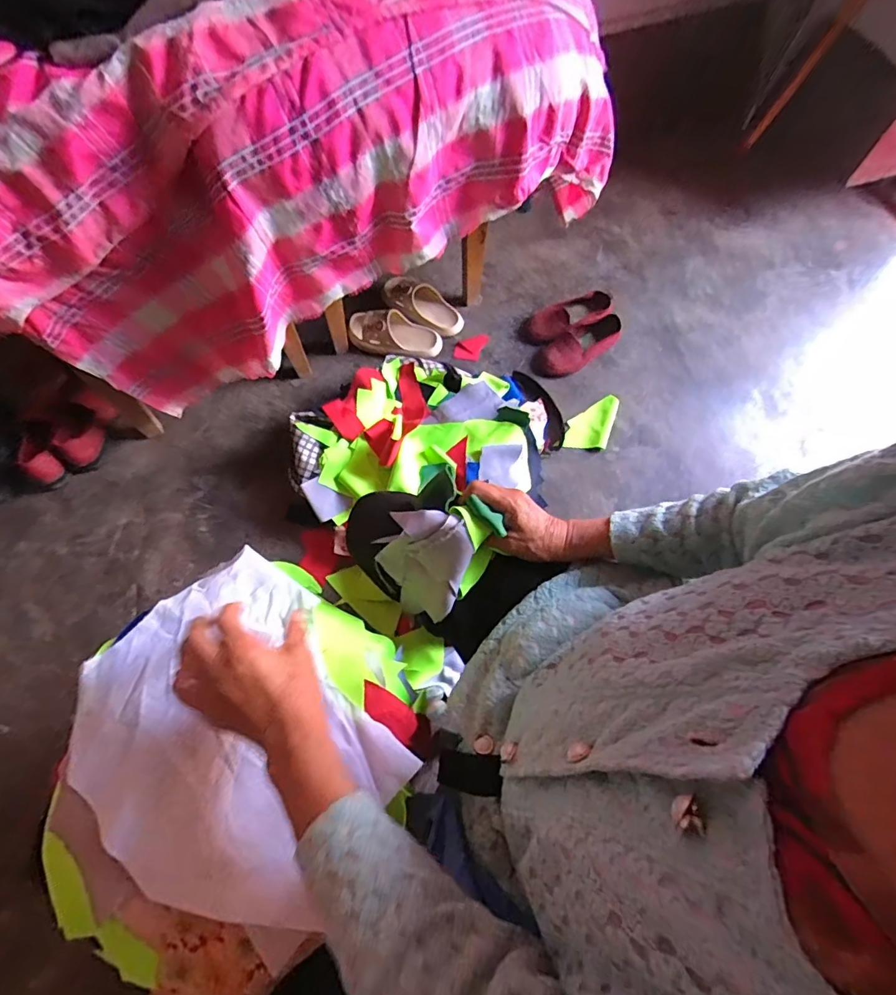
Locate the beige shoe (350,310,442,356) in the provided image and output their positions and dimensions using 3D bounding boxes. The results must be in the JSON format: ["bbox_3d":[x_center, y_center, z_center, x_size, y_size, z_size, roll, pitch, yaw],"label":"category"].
[{"bbox_3d":[-0.127,-0.387,1.140,0.226,0.060,0.098,12,69,2],"label":"beige shoe"}]

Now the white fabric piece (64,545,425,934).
[{"bbox_3d":[-0.192,0.207,0.439,0.292,0.029,0.244,37,64,16],"label":"white fabric piece"}]

